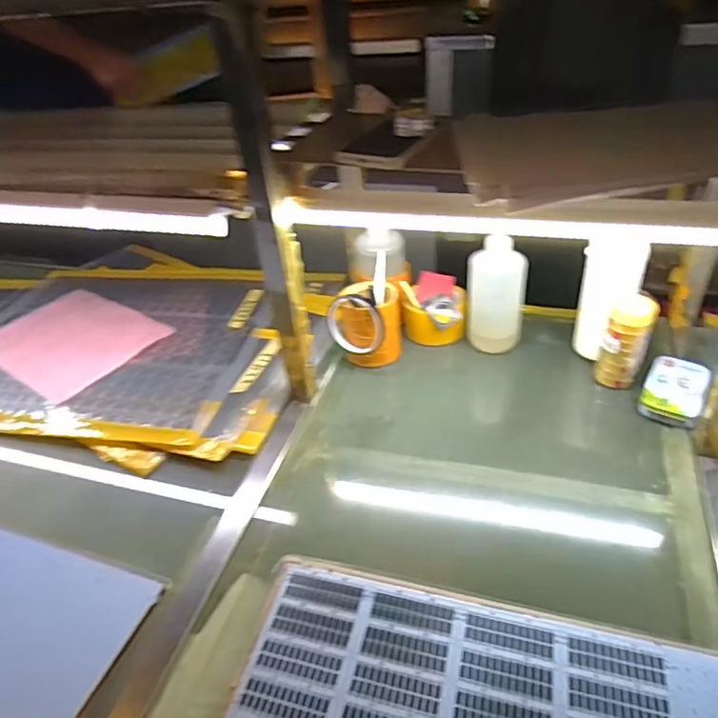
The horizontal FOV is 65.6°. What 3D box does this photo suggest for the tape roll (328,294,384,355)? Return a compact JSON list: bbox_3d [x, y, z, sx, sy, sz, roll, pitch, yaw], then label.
[{"bbox_3d":[-0.006,-0.049,0.776,0.088,0.083,0.015,-3,16,37],"label":"tape roll"}]

